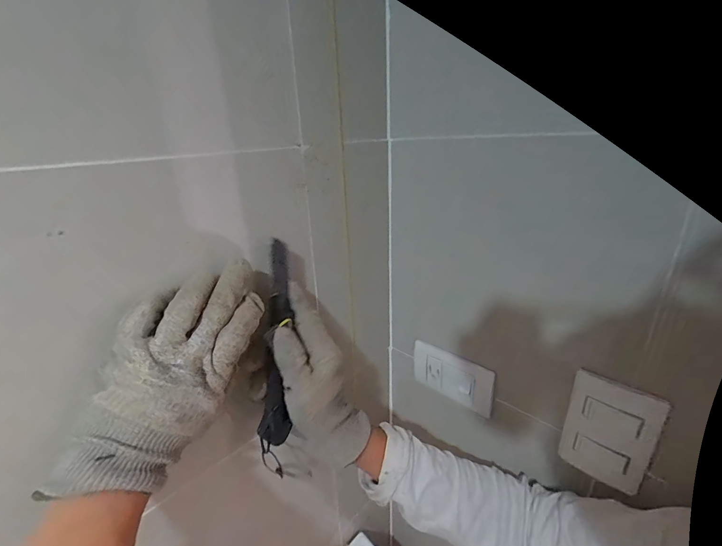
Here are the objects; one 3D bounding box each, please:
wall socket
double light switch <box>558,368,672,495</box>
[{"bbox_3d":[0.117,0.137,0.449,0.113,0.072,0.012,18,30,40],"label":"wall socket"},{"bbox_3d":[0.234,0.151,0.324,0.009,0.109,0.067,-22,30,-39],"label":"double light switch"}]

